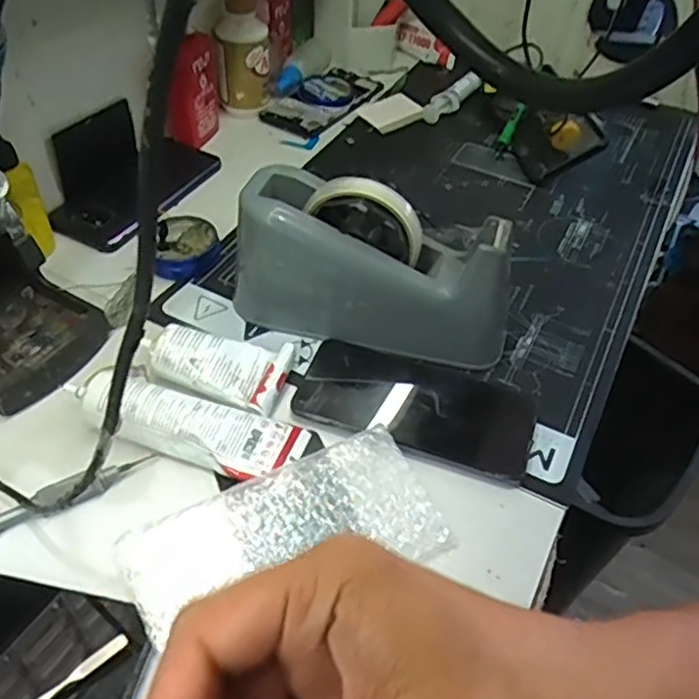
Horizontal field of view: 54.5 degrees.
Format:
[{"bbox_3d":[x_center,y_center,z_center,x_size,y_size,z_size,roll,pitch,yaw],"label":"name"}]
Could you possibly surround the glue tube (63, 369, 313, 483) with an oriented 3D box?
[{"bbox_3d":[-0.104,0.043,0.435,0.146,0.034,0.053,18,48,11],"label":"glue tube"}]

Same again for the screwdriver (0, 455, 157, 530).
[{"bbox_3d":[-0.169,0.087,0.404,0.105,0.014,0.019,-19,52,-22],"label":"screwdriver"}]

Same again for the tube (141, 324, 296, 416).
[{"bbox_3d":[-0.091,0.007,0.471,0.096,0.031,0.051,17,48,10],"label":"tube"}]

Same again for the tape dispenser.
[{"bbox_3d":[0.018,-0.062,0.489,0.202,0.104,0.066,14,47,7],"label":"tape dispenser"}]

